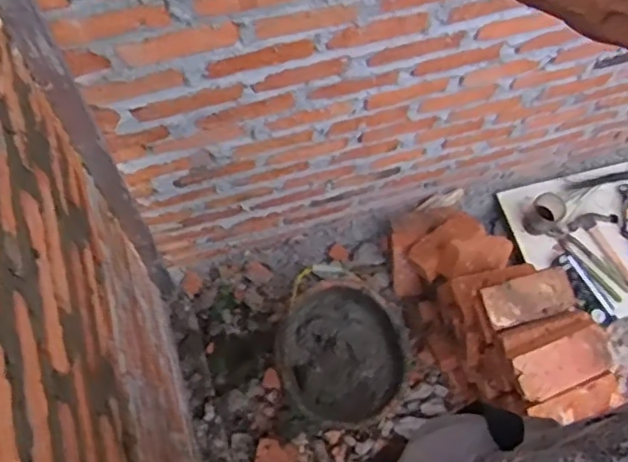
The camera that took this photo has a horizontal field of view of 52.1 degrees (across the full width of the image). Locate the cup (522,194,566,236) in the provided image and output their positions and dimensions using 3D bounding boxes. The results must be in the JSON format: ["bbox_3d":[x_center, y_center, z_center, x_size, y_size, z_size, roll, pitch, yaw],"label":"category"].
[{"bbox_3d":[0.526,-0.038,1.475,0.080,0.077,0.074,1,67,-3],"label":"cup"}]

